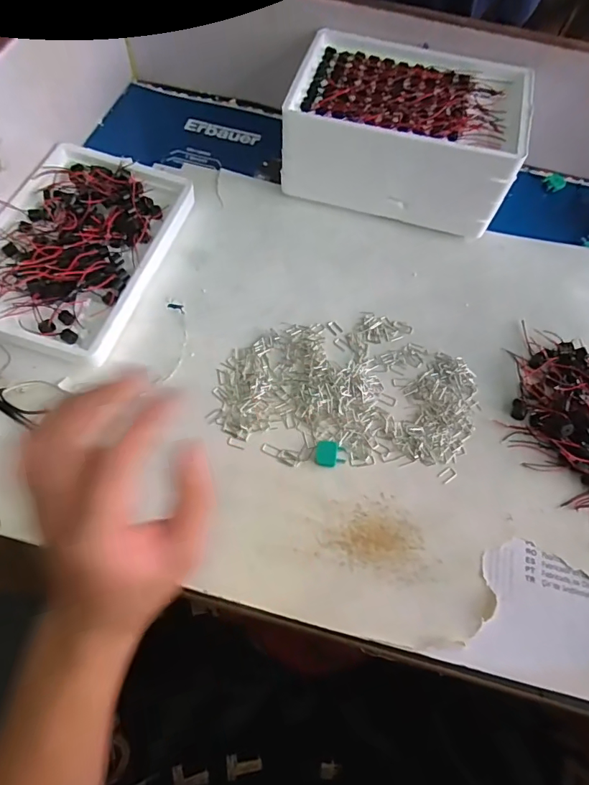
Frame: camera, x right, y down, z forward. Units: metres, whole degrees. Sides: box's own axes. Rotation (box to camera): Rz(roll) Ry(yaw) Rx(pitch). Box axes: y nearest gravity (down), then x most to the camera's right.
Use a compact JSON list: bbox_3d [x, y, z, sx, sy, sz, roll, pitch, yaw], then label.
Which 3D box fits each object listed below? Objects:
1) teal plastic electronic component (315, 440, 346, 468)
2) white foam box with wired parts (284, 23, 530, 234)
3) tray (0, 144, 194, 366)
[{"bbox_3d":[0.031,0.053,0.388,0.025,0.011,0.020,2,63,-3],"label":"teal plastic electronic component"},{"bbox_3d":[0.118,-0.287,0.502,0.232,0.107,0.161,16,64,5],"label":"white foam box with wired parts"},{"bbox_3d":[-0.214,-0.152,0.450,0.159,0.040,0.245,15,64,4],"label":"tray"}]

